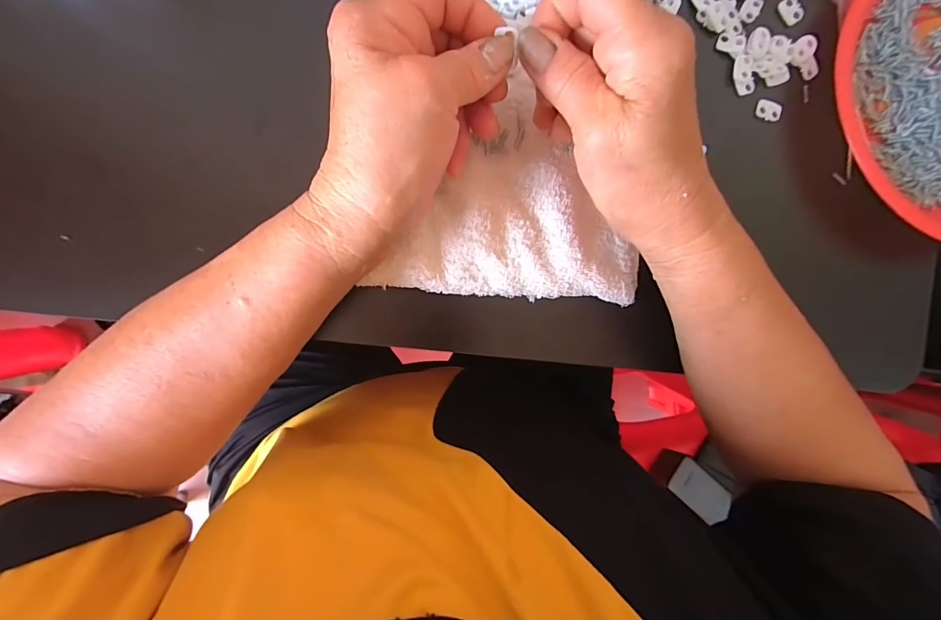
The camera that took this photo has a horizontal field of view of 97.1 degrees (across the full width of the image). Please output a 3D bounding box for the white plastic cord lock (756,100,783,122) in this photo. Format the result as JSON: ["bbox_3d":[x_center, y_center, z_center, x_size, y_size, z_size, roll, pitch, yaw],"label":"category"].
[{"bbox_3d":[0.214,-0.143,0.298,0.017,0.004,0.013,11,107,5],"label":"white plastic cord lock"}]

